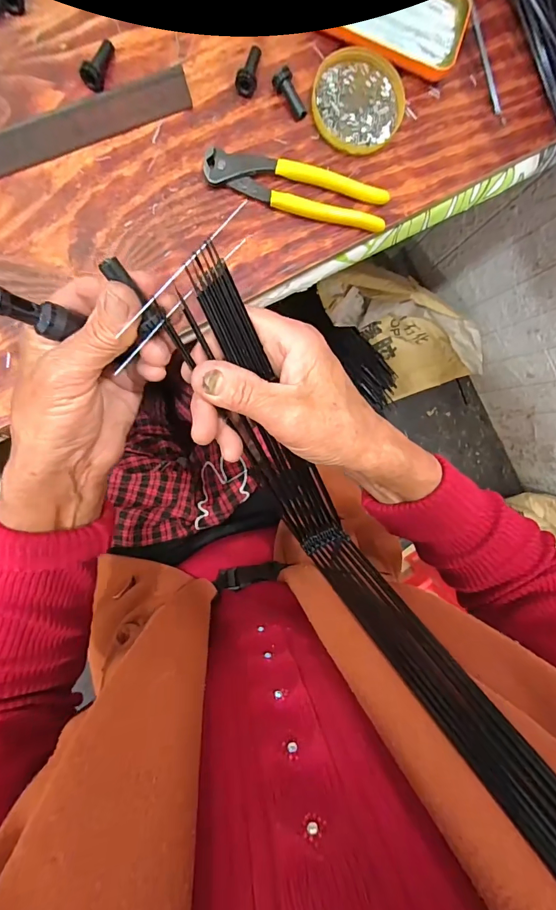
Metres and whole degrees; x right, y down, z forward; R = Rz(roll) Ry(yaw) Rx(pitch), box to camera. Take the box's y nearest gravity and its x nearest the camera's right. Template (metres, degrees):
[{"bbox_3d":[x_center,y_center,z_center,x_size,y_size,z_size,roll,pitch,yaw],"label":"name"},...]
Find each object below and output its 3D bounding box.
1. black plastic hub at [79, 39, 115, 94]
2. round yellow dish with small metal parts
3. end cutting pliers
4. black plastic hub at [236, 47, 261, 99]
[{"bbox_3d":[-0.148,-0.323,0.326,0.017,0.015,0.043,17,90,-8],"label":"black plastic hub"},{"bbox_3d":[0.073,-0.323,0.362,0.083,0.007,0.087,0,92,-8],"label":"round yellow dish with small metal parts"},{"bbox_3d":[0.019,-0.238,0.355,0.162,0.012,0.040,12,90,-8],"label":"end cutting pliers"},{"bbox_3d":[-0.025,-0.334,0.346,0.017,0.018,0.042,12,77,-8],"label":"black plastic hub"}]

